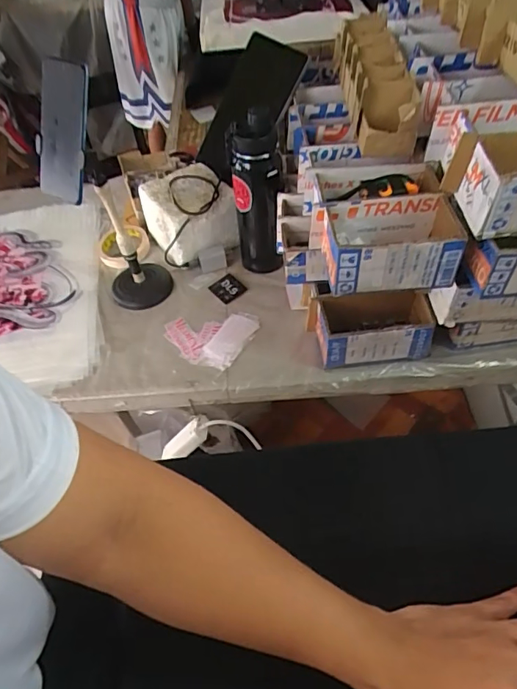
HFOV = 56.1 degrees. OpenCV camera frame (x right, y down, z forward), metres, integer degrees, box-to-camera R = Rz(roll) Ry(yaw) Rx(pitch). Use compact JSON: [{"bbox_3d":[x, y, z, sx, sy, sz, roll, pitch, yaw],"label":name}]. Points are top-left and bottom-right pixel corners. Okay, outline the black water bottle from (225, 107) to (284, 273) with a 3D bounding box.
[{"bbox_3d":[-0.002,-0.244,0.809,0.078,0.270,0.088,-5,50,-1],"label":"black water bottle"}]

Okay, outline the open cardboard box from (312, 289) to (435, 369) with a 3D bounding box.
[{"bbox_3d":[0.177,-0.026,0.738,0.176,0.083,0.096,-5,50,-2],"label":"open cardboard box"}]

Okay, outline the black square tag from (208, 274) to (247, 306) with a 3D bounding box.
[{"bbox_3d":[-0.055,-0.100,0.874,0.051,0.007,0.059,-37,59,-20],"label":"black square tag"}]

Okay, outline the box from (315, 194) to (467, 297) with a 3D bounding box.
[{"bbox_3d":[0.165,-0.127,0.612,0.177,0.069,0.106,-3,50,1],"label":"box"}]

